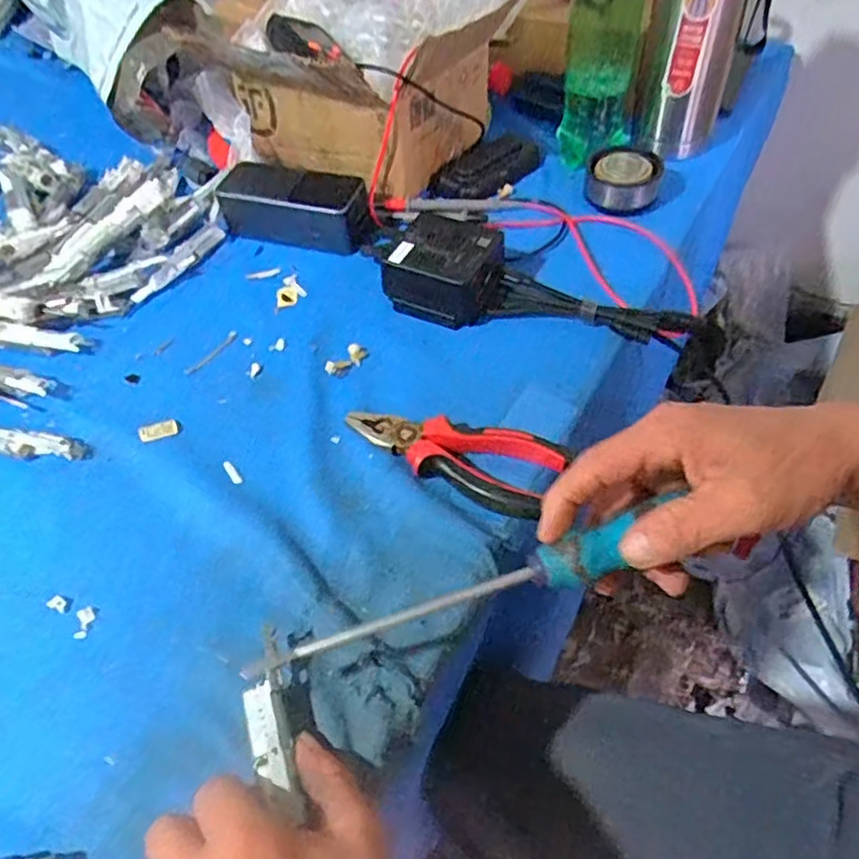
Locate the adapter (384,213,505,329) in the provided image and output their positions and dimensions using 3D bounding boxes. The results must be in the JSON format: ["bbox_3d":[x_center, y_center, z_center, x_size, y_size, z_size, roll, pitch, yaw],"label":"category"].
[{"bbox_3d":[0.015,-0.129,0.541,0.085,0.051,0.075,17,56,18],"label":"adapter"}]

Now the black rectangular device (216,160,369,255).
[{"bbox_3d":[-0.119,-0.204,0.617,0.140,0.049,0.062,17,56,18],"label":"black rectangular device"}]

